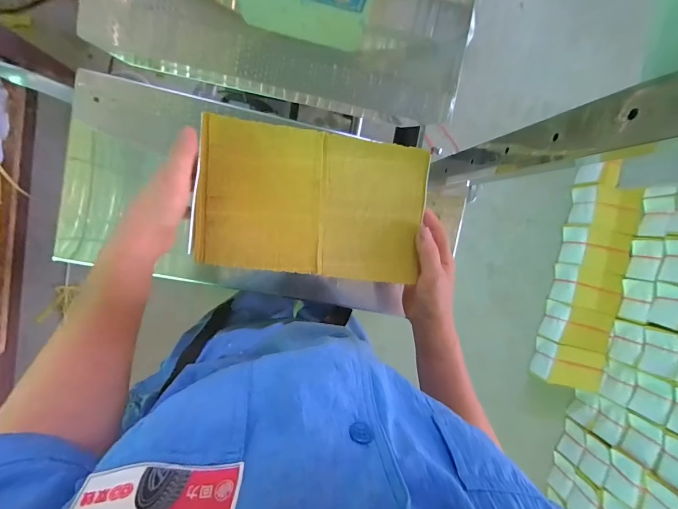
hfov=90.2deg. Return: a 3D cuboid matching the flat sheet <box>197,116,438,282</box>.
[{"bbox_3d":[-0.026,-0.057,0.384,0.250,0.008,0.157,6,95,-8],"label":"flat sheet"}]

